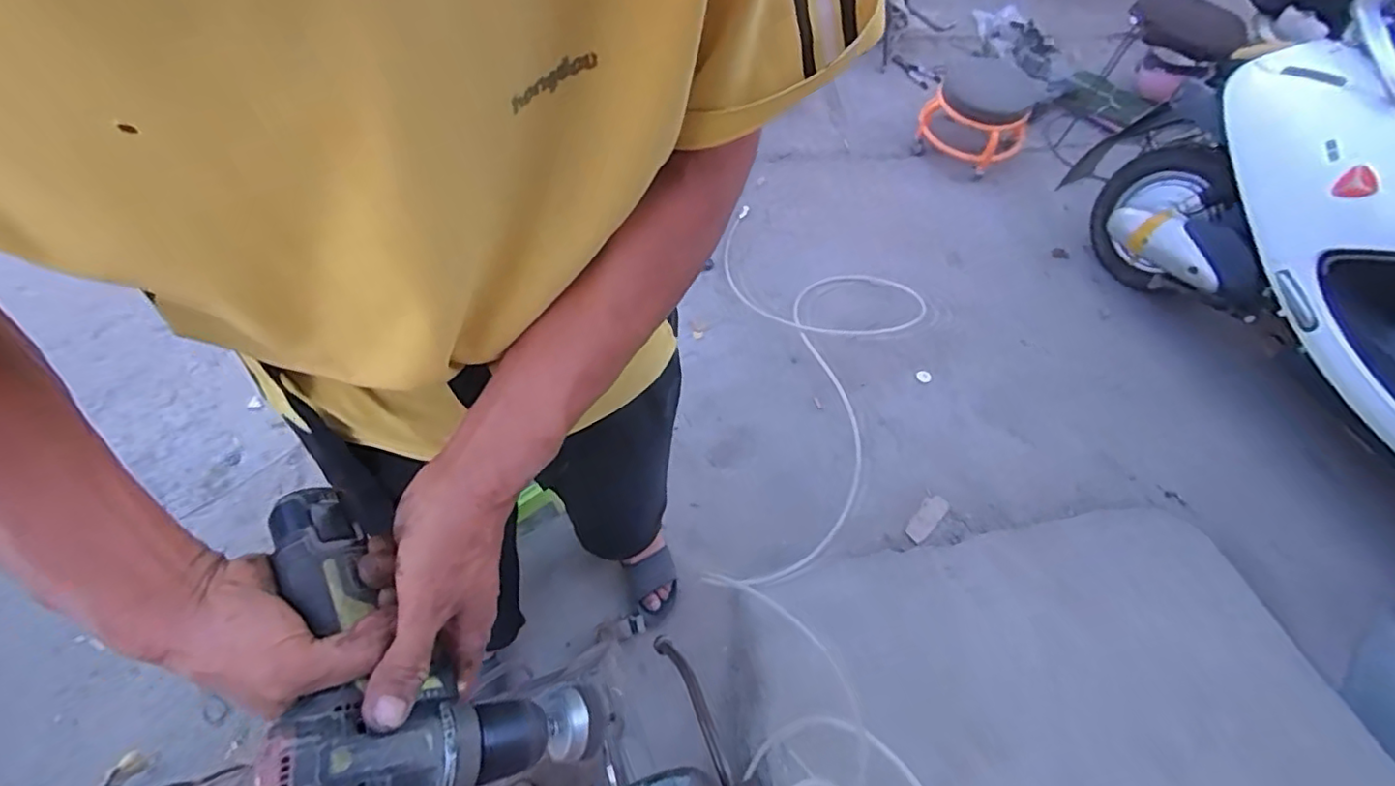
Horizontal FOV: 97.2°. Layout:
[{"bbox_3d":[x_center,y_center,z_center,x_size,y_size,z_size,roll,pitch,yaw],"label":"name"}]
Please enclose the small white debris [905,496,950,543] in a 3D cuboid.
[{"bbox_3d":[0.510,0.278,1.371,0.047,0.009,0.125,42,68,16],"label":"small white debris"}]

